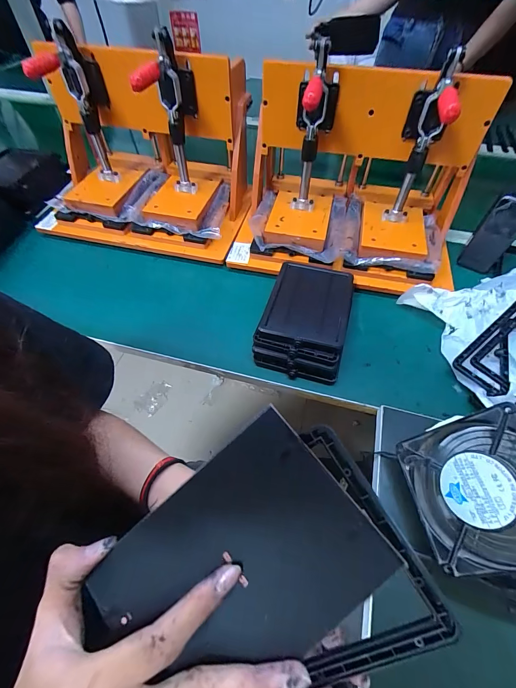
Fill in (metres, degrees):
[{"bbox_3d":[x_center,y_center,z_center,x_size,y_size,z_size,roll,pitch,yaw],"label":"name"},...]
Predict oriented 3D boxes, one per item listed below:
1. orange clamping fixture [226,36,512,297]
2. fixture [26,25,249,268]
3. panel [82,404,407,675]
[{"bbox_3d":[0.150,-0.269,0.500,0.365,0.241,0.236,10,54,7],"label":"orange clamping fixture"},{"bbox_3d":[-0.207,-0.341,0.552,0.371,0.245,0.233,10,54,7],"label":"fixture"},{"bbox_3d":[-0.016,0.123,0.172,0.149,0.010,0.100,-41,74,0],"label":"panel"}]

